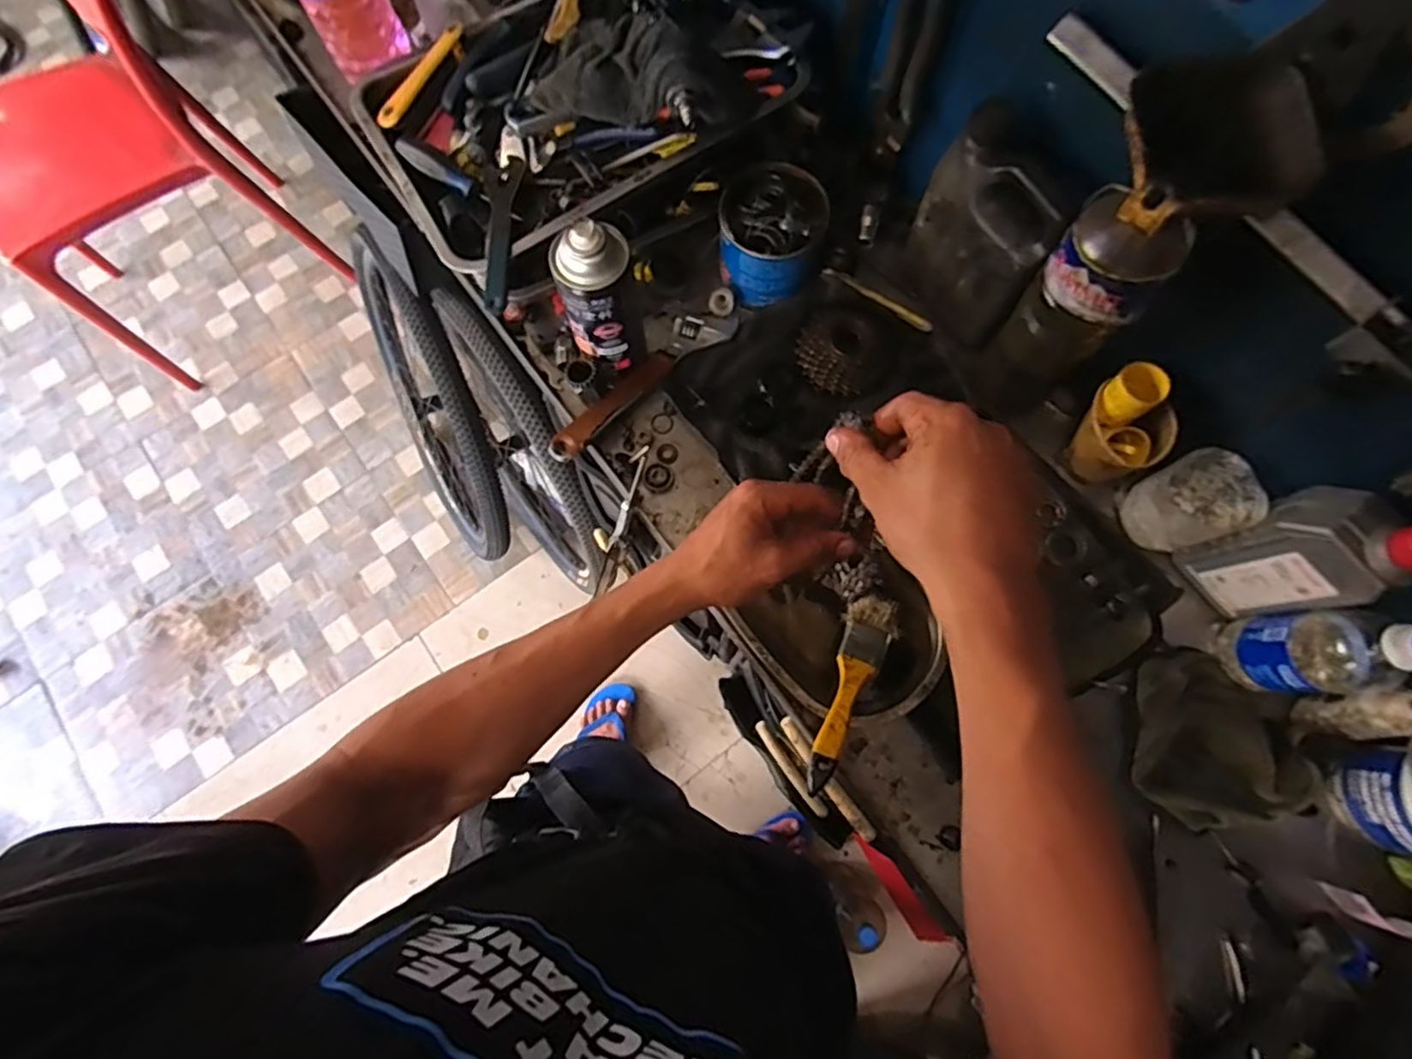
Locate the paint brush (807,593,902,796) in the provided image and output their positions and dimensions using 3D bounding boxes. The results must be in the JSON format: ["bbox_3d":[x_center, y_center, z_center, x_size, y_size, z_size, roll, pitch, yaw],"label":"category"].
[{"bbox_3d":[0.114,0.131,0.547,0.042,0.024,0.165,28,76,7],"label":"paint brush"}]

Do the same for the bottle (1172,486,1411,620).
[{"bbox_3d":[0.466,0.019,0.518,0.048,0.170,0.078,-35,77,-10],"label":"bottle"}]

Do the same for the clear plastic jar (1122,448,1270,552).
[{"bbox_3d":[0.416,-0.022,0.572,0.057,0.090,0.071,-30,76,-8],"label":"clear plastic jar"}]

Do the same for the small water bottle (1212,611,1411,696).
[{"bbox_3d":[0.483,0.095,0.513,0.064,0.160,0.068,-6,74,-2],"label":"small water bottle"}]

